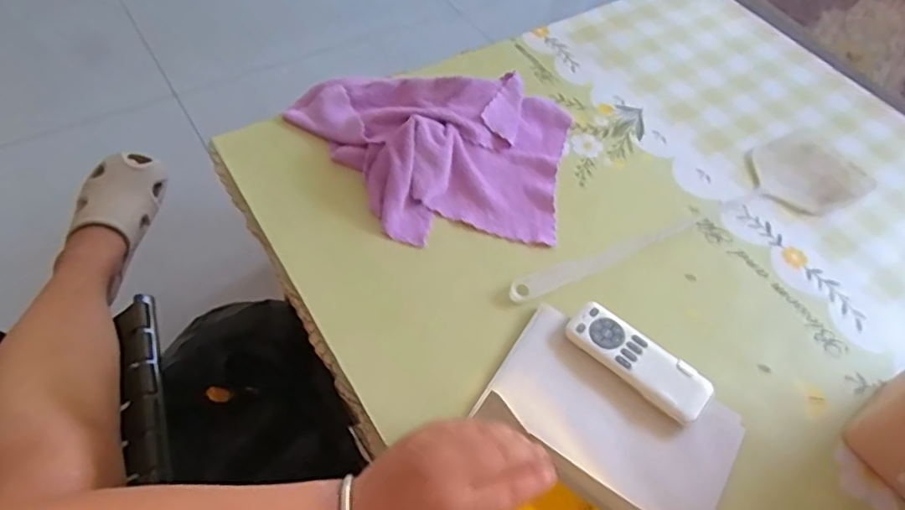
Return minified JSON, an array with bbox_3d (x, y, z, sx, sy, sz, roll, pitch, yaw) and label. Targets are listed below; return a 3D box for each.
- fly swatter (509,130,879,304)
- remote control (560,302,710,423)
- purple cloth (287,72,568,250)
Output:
[{"bbox_3d":[0.255,-0.042,0.628,0.449,0.014,0.103,-21,58,-19],"label":"fly swatter"},{"bbox_3d":[0.157,0.089,0.512,0.124,0.015,0.050,37,59,21],"label":"remote control"},{"bbox_3d":[-0.026,-0.112,0.633,0.295,0.048,0.202,4,54,-2],"label":"purple cloth"}]

